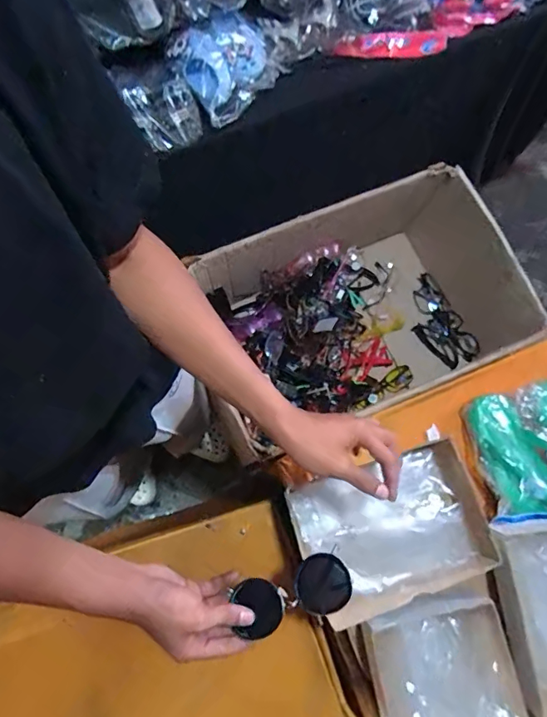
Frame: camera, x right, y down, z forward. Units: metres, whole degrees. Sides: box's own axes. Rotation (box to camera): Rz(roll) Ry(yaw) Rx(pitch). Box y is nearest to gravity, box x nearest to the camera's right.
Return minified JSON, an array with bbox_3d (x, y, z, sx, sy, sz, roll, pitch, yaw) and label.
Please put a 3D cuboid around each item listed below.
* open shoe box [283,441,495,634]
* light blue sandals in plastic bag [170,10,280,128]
[{"bbox_3d":[0.154,0.219,0.620,0.237,0.064,0.160,-18,79,-4],"label":"open shoe box"},{"bbox_3d":[-0.093,-0.543,0.886,0.171,0.080,0.155,-42,111,-8],"label":"light blue sandals in plastic bag"}]

